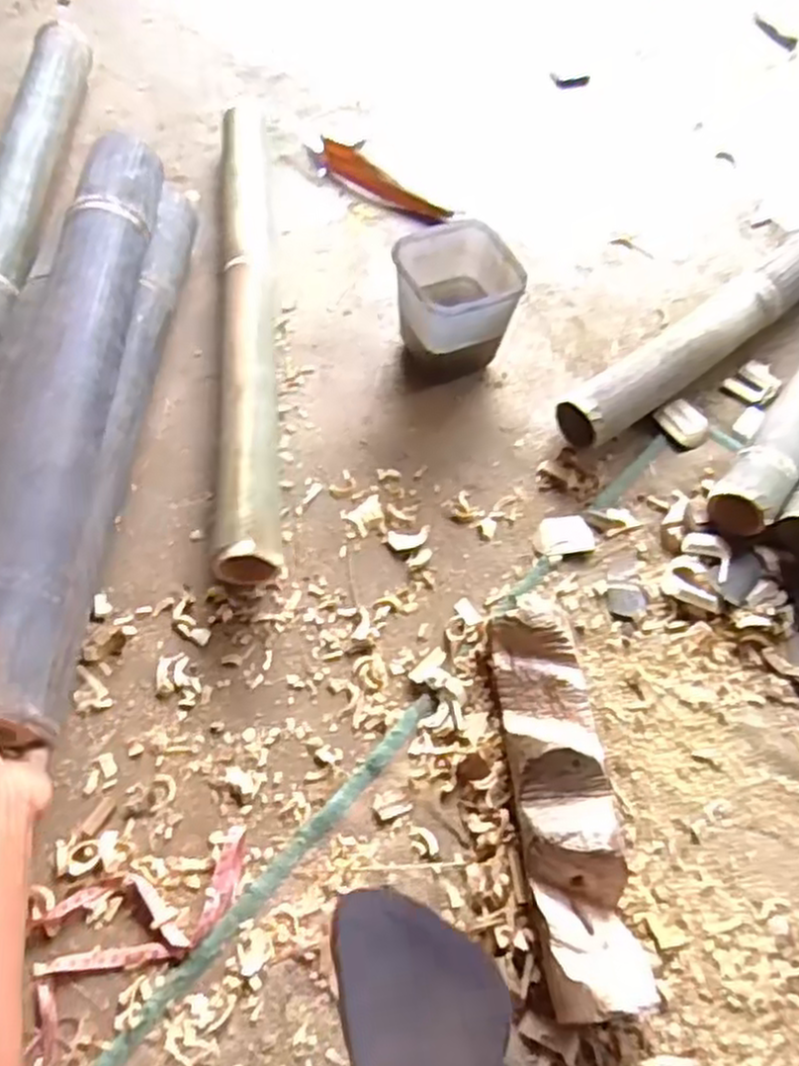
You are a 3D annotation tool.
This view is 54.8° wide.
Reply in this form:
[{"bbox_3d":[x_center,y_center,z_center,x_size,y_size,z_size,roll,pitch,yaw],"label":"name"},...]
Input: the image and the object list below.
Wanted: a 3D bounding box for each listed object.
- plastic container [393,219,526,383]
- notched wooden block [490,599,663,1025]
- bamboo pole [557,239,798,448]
[{"bbox_3d":[0.061,-0.237,0.825,0.108,0.124,0.126,-20,64,-12],"label":"plastic container"},{"bbox_3d":[0.130,0.203,0.621,0.077,0.055,0.315,-6,61,-5],"label":"notched wooden block"},{"bbox_3d":[0.426,-0.276,0.899,0.639,0.066,0.061,-35,68,-19],"label":"bamboo pole"}]

